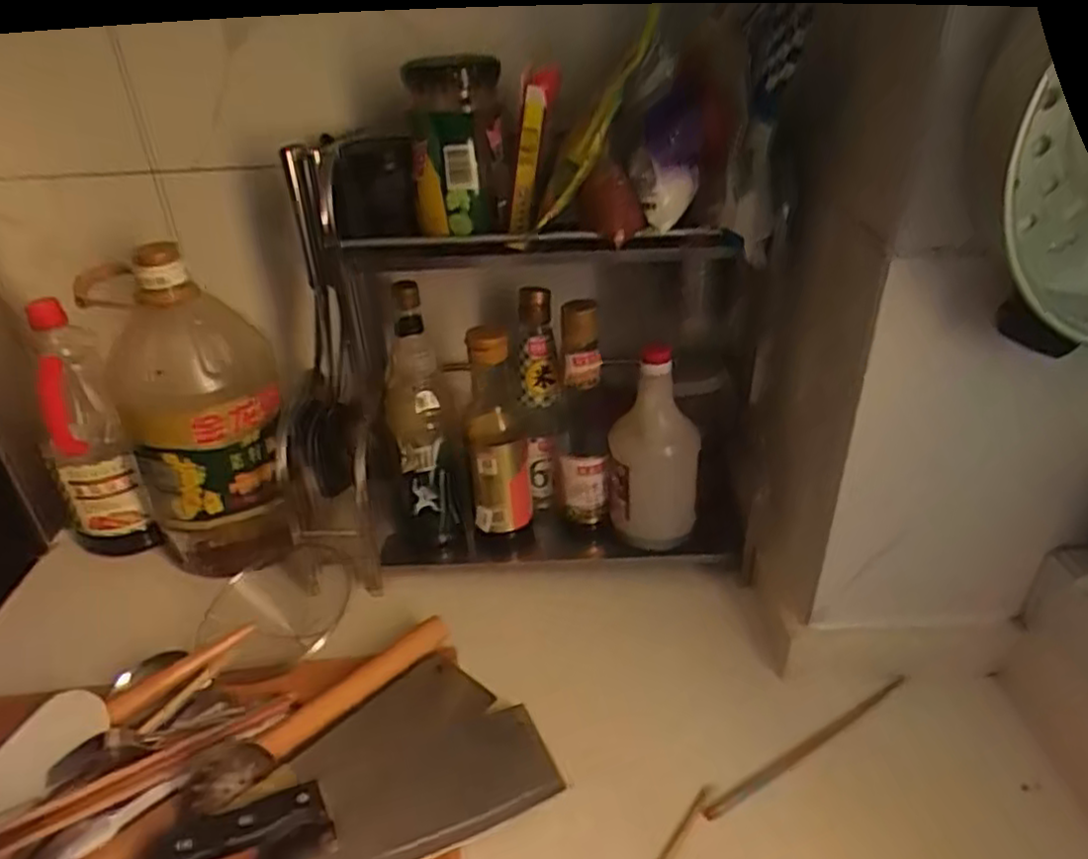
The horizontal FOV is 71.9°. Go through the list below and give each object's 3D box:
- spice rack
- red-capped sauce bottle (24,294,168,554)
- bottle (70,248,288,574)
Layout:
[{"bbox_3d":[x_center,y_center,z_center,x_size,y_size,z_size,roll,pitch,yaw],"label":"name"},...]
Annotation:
[{"bbox_3d":[-0.012,-0.097,0.748,0.408,0.451,0.208,-1,33,3],"label":"spice rack"},{"bbox_3d":[-0.476,0.014,0.779,0.079,0.280,0.072,-27,40,-33],"label":"red-capped sauce bottle"},{"bbox_3d":[-0.344,-0.012,0.754,0.147,0.326,0.112,-17,36,-21],"label":"bottle"}]

